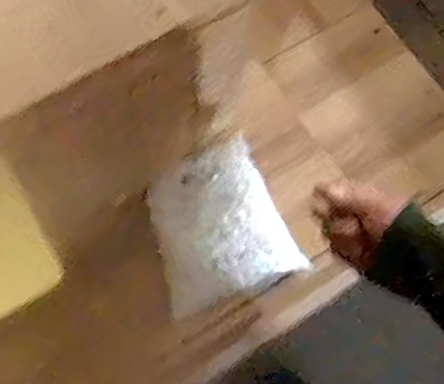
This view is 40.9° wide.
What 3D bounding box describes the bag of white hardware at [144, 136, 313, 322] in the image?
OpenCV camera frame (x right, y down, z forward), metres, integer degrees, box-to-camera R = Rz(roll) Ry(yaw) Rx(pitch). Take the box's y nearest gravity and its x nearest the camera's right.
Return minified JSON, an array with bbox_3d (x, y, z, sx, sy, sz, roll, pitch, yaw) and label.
[{"bbox_3d":[-0.001,0.033,0.664,0.148,0.033,0.164,-19,89,-4],"label":"bag of white hardware"}]

